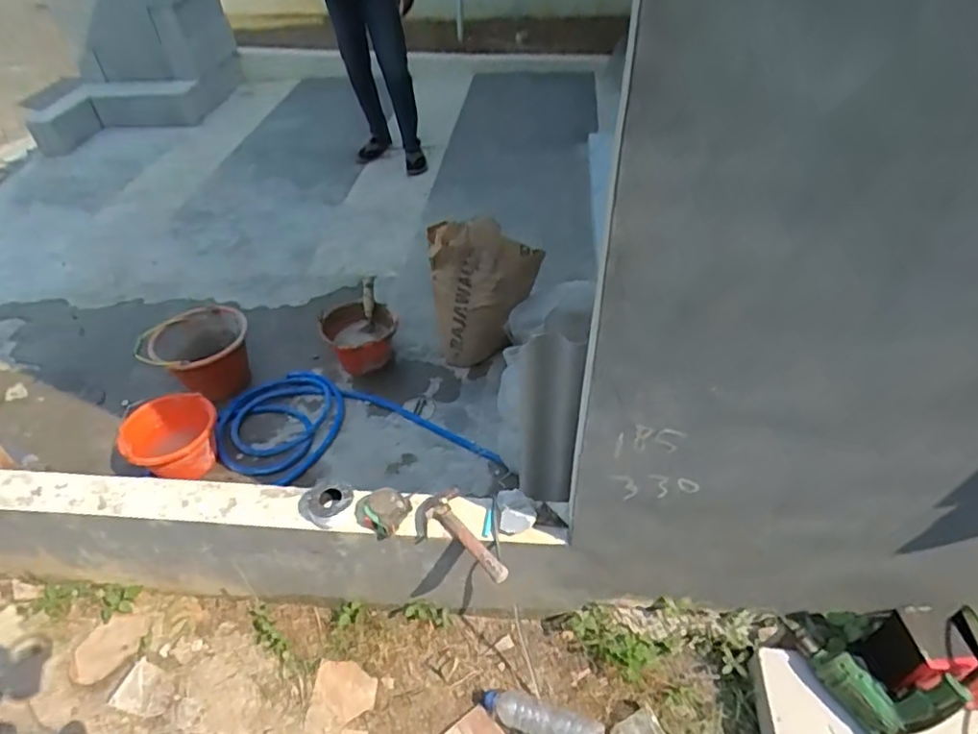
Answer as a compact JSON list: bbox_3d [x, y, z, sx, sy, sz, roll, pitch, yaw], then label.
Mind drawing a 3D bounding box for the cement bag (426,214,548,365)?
[{"bbox_3d":[-0.025,-0.207,1.870,0.332,0.503,0.129,6,43,9],"label":"cement bag"}]

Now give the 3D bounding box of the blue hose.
[{"bbox_3d":[-0.383,0.156,1.815,0.849,0.067,0.386,0,43,1],"label":"blue hose"}]

